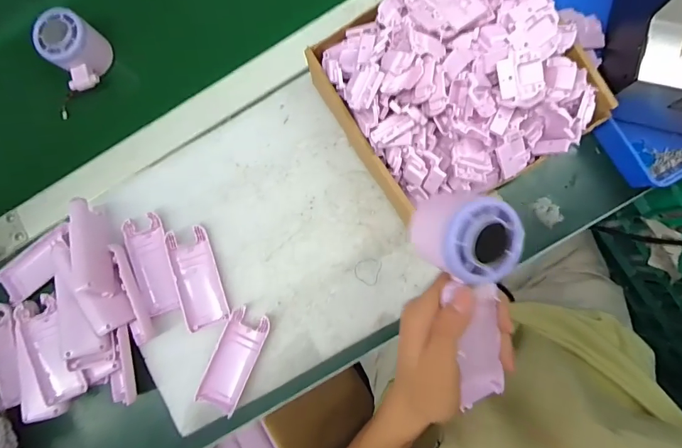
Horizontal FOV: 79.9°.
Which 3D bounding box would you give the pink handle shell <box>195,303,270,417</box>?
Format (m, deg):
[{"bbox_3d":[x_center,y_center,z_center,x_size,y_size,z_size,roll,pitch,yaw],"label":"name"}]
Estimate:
[{"bbox_3d":[-0.108,0.138,0.412,0.043,0.016,0.100,22,89,6],"label":"pink handle shell"}]

